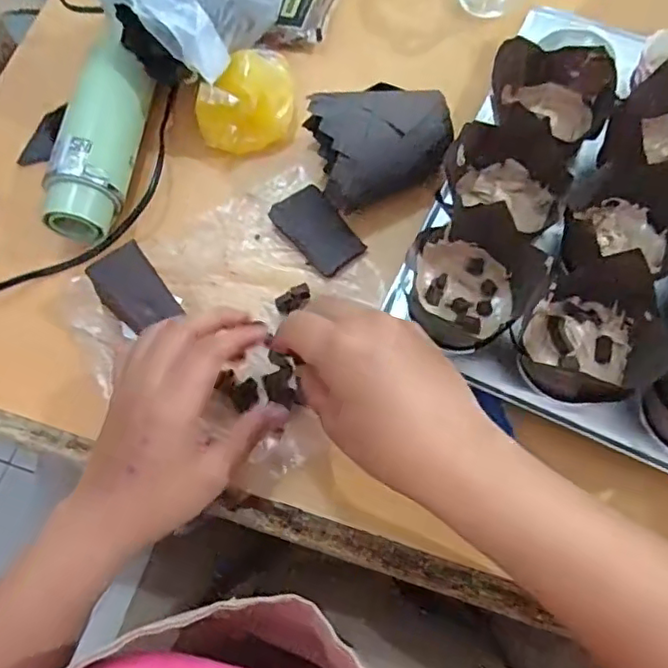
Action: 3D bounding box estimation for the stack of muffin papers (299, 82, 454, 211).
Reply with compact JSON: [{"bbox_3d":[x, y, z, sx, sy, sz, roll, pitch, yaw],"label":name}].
[{"bbox_3d":[0.030,-0.130,0.424,0.095,0.051,0.079,2,70,3],"label":"stack of muffin papers"}]

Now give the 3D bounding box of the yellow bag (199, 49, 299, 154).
[{"bbox_3d":[-0.060,-0.176,0.454,0.050,0.048,0.087,36,75,13],"label":"yellow bag"}]

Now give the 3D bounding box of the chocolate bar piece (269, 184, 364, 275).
[{"bbox_3d":[-0.012,-0.076,0.438,0.040,0.007,0.071,-38,73,-11],"label":"chocolate bar piece"}]

